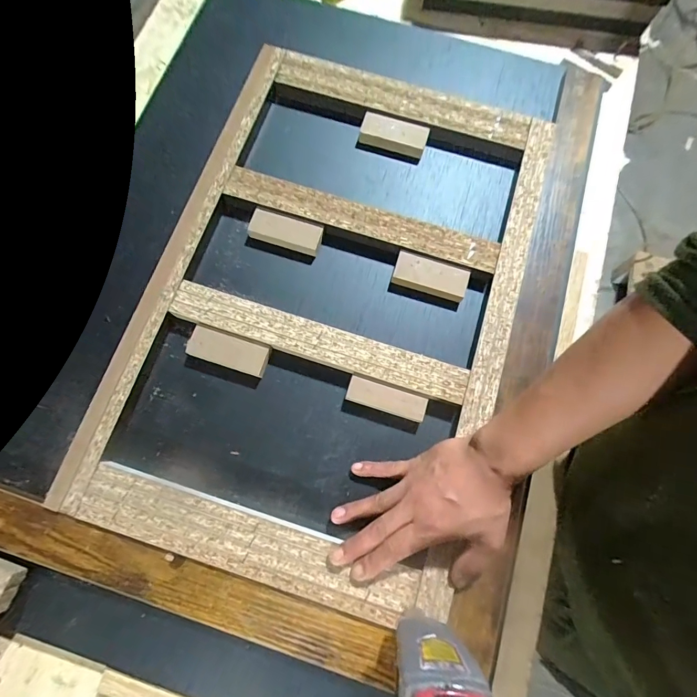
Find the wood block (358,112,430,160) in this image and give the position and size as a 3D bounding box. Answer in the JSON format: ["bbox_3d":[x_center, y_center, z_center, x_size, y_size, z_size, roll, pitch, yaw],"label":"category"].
[{"bbox_3d":[0.055,-0.257,0.465,0.078,0.020,0.034,15,76,2],"label":"wood block"}]

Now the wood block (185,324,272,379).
[{"bbox_3d":[-0.123,0.003,0.398,0.082,0.017,0.031,18,76,2],"label":"wood block"}]

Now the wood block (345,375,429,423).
[{"bbox_3d":[0.039,0.052,0.393,0.079,0.017,0.025,18,76,2],"label":"wood block"}]

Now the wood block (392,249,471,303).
[{"bbox_3d":[0.091,-0.079,0.428,0.080,0.019,0.035,17,76,2],"label":"wood block"}]

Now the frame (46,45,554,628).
[{"bbox_3d":[-0.017,-0.062,0.410,0.378,0.018,0.560,17,77,4],"label":"frame"}]

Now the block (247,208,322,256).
[{"bbox_3d":[-0.070,-0.130,0.432,0.079,0.017,0.030,17,76,2],"label":"block"}]

